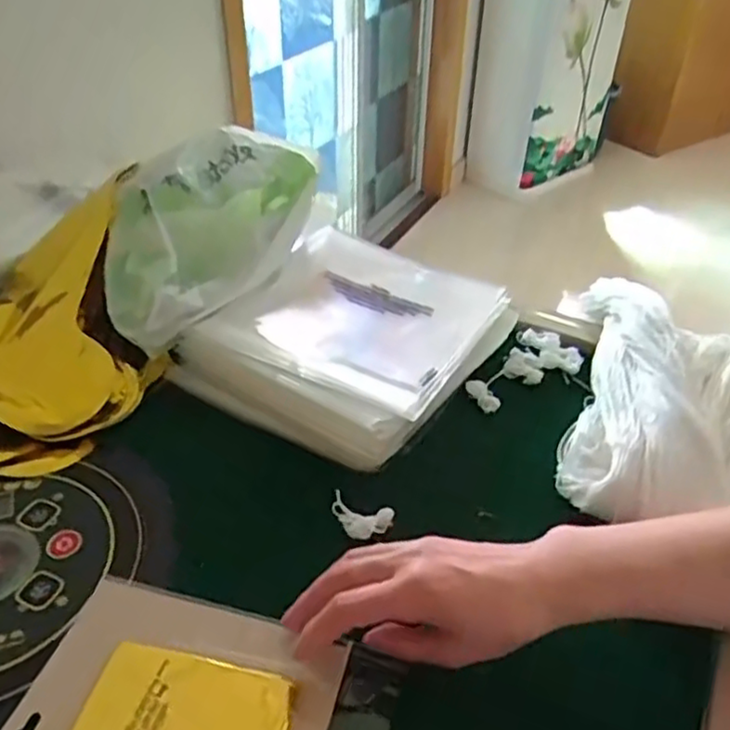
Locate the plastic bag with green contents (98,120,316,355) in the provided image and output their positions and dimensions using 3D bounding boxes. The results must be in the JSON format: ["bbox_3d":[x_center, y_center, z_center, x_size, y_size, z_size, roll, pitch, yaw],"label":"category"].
[{"bbox_3d":[-0.140,-0.132,0.623,0.126,0.103,0.262,16,42,17],"label":"plastic bag with green contents"}]

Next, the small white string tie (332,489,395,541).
[{"bbox_3d":[-0.001,0.101,0.452,0.040,0.022,0.021,3,39,2],"label":"small white string tie"}]

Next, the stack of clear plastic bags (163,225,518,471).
[{"bbox_3d":[-0.010,-0.029,0.597,0.229,0.045,0.253,25,45,26],"label":"stack of clear plastic bags"}]

